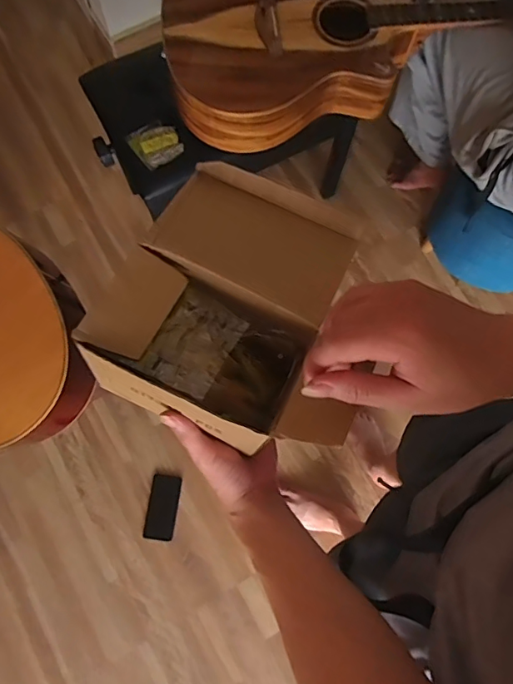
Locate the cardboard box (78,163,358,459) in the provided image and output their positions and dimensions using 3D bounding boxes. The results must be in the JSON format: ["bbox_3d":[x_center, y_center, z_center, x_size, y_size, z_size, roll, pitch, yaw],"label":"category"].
[{"bbox_3d":[-0.011,-0.029,0.417,0.190,0.081,0.212,24,77,5],"label":"cardboard box"}]

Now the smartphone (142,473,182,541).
[{"bbox_3d":[-0.251,0.442,1.338,0.078,0.014,0.163,9,72,-4],"label":"smartphone"}]

